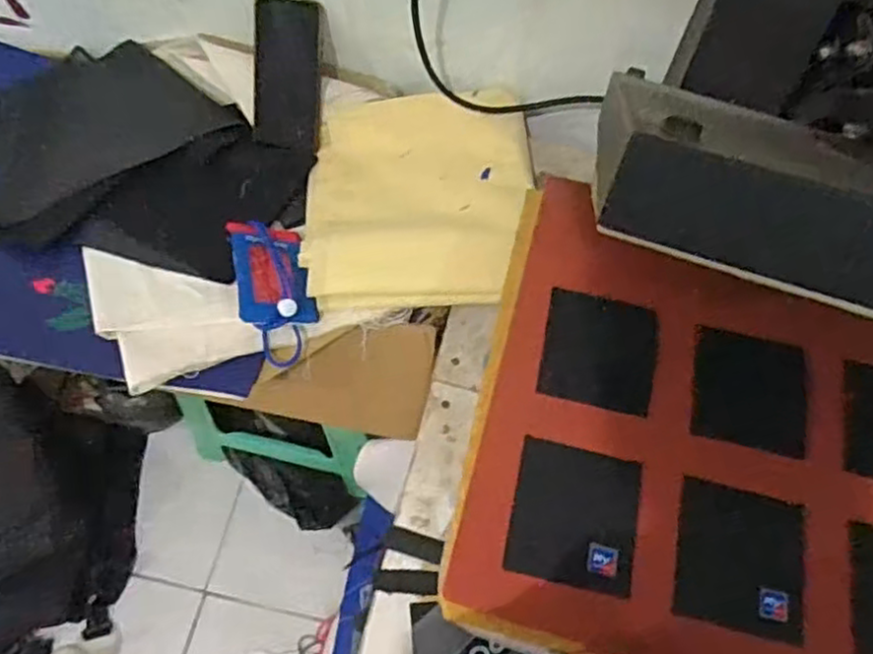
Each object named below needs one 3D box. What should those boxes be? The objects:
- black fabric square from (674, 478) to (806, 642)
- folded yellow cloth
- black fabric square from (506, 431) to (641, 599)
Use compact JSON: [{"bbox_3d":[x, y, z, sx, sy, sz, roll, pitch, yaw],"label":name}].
[{"bbox_3d":[0.219,0.164,0.504,0.092,0.004,0.096,13,65,3],"label":"black fabric square"},{"bbox_3d":[-0.020,-0.153,0.766,0.239,0.064,0.287,-1,63,-2],"label":"folded yellow cloth"},{"bbox_3d":[0.101,0.136,0.511,0.089,0.004,0.096,12,64,6],"label":"black fabric square"}]

